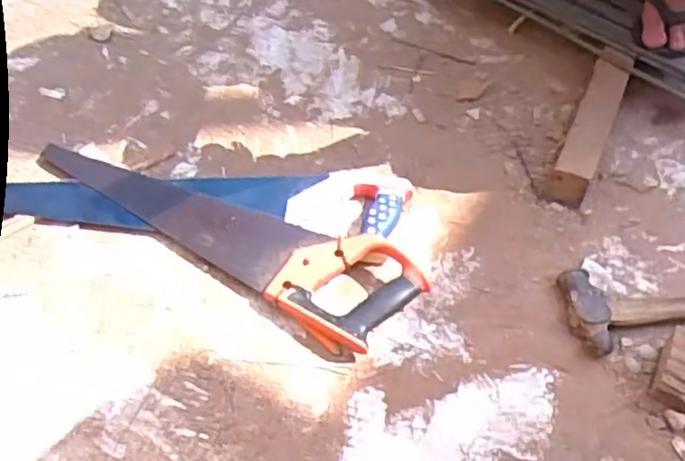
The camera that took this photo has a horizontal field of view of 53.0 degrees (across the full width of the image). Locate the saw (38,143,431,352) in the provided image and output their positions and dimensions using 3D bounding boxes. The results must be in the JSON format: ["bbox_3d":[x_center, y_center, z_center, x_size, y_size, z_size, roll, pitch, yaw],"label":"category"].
[{"bbox_3d":[-0.133,-0.021,0.808,0.480,0.044,0.142,29,55,16],"label":"saw"}]

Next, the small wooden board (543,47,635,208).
[{"bbox_3d":[0.337,-0.143,0.939,0.049,0.067,0.273,23,53,12],"label":"small wooden board"}]

